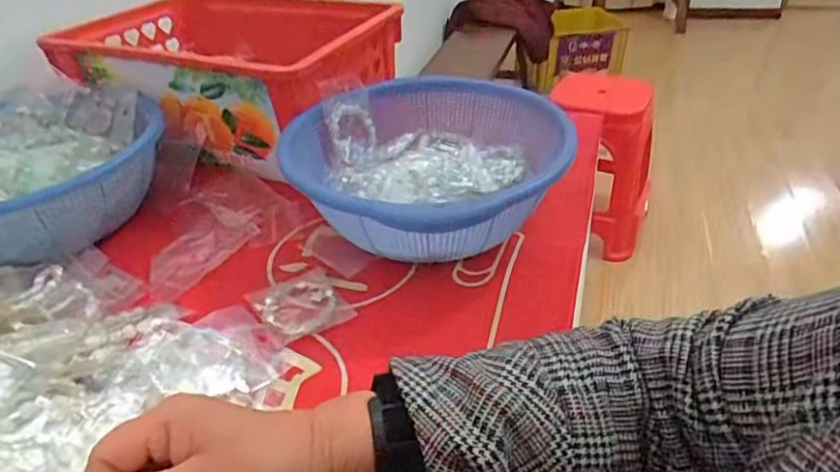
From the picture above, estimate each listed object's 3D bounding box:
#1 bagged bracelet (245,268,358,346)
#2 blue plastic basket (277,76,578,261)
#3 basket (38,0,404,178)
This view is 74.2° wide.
[{"bbox_3d":[-0.100,0.057,0.462,0.068,0.010,0.075,-23,39,-23],"label":"bagged bracelet"},{"bbox_3d":[0.011,-0.056,0.526,0.238,0.101,0.256,1,36,9],"label":"blue plastic basket"},{"bbox_3d":[-0.220,-0.206,0.694,0.368,0.132,0.247,12,39,22],"label":"basket"}]

